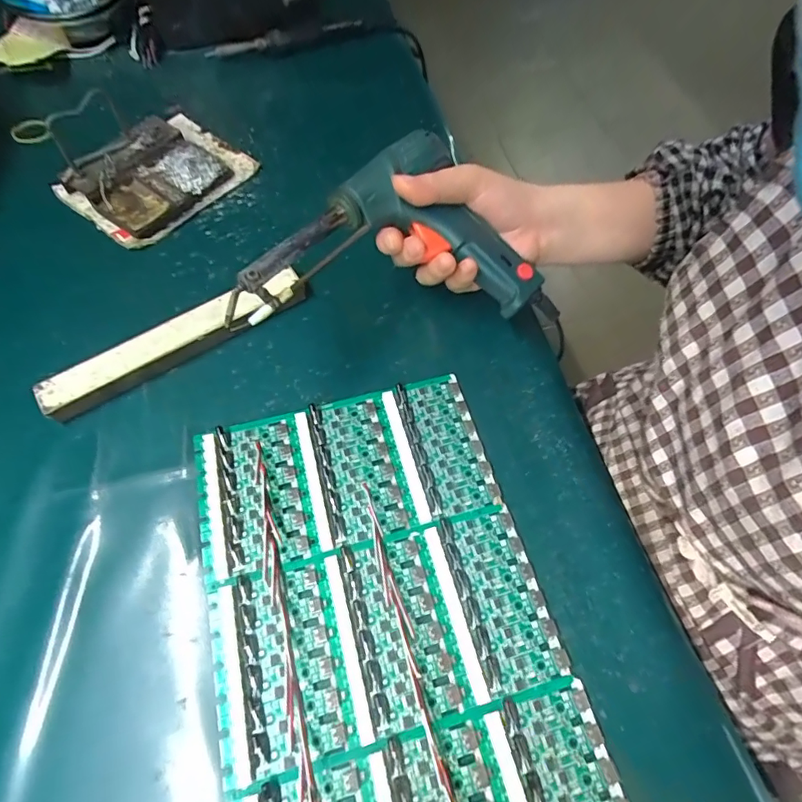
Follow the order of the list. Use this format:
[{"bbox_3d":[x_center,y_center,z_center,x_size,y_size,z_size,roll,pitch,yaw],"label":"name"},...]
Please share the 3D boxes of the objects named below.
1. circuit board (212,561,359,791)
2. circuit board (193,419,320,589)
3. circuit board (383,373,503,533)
[{"bbox_3d":[-0.067,0.146,0.266,0.070,0.004,0.096,-13,62,-7],"label":"circuit board"},{"bbox_3d":[-0.097,0.059,0.310,0.070,0.009,0.101,-14,62,-7],"label":"circuit board"},{"bbox_3d":[0.026,0.030,0.328,0.056,0.007,0.103,-14,62,-7],"label":"circuit board"}]

